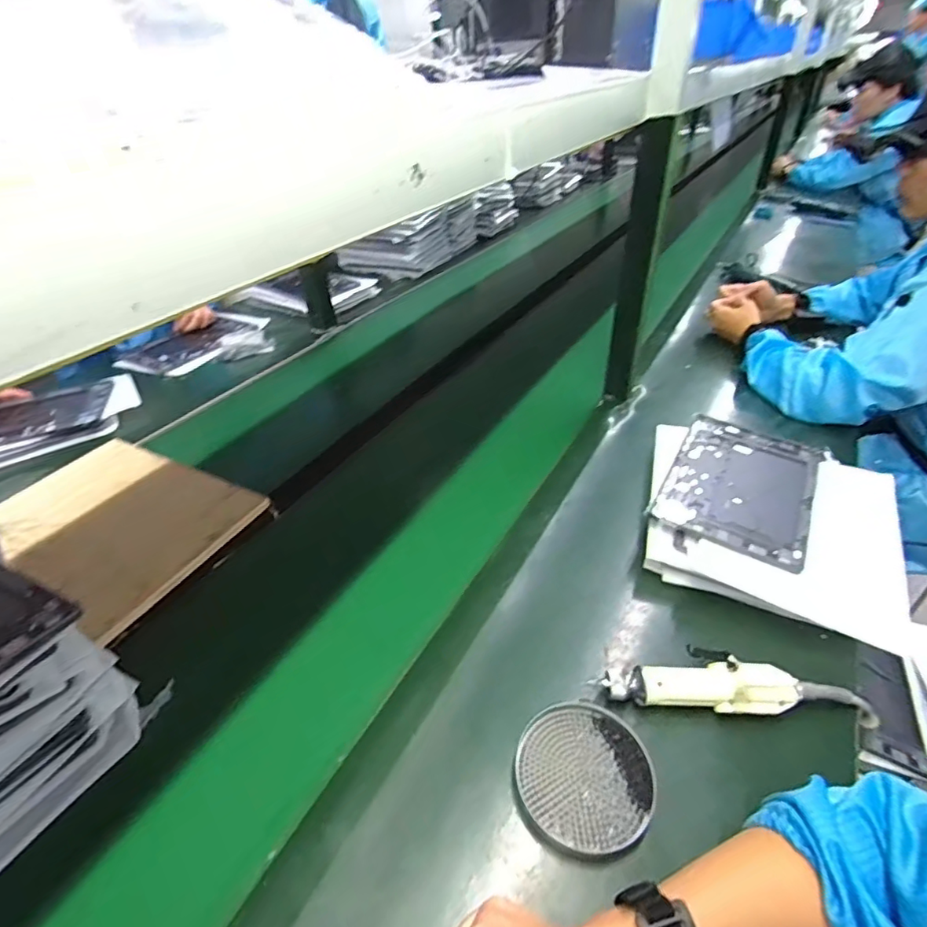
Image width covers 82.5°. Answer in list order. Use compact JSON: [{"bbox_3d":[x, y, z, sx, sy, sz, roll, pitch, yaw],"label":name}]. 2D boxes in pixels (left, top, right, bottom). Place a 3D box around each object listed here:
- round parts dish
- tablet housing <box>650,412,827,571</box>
[{"bbox_3d":[0.102,0.267,0.454,0.114,0.019,0.113,-1,38,1],"label":"round parts dish"},{"bbox_3d":[0.361,0.023,0.688,0.170,0.013,0.257,22,46,25],"label":"tablet housing"}]

